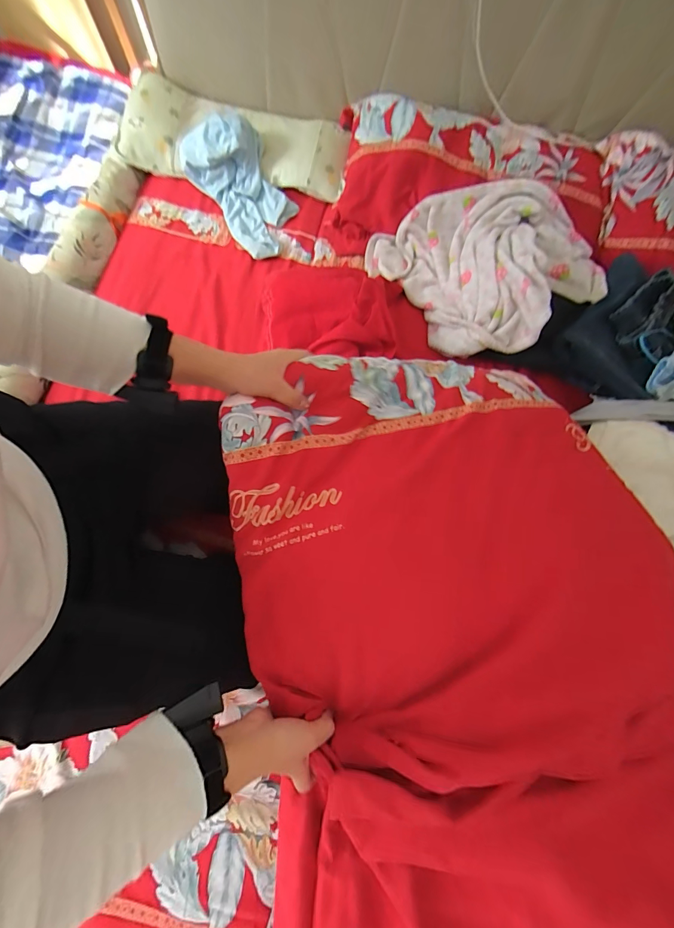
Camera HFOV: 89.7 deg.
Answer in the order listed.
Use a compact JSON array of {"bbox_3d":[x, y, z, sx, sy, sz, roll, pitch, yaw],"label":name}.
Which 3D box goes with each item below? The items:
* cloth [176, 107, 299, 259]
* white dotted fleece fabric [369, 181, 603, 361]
[{"bbox_3d":[-0.221,-0.675,0.815,0.181,0.127,0.338,-38,79,-11],"label":"cloth"},{"bbox_3d":[0.325,-0.448,0.735,0.370,0.142,0.423,-31,78,-10],"label":"white dotted fleece fabric"}]

